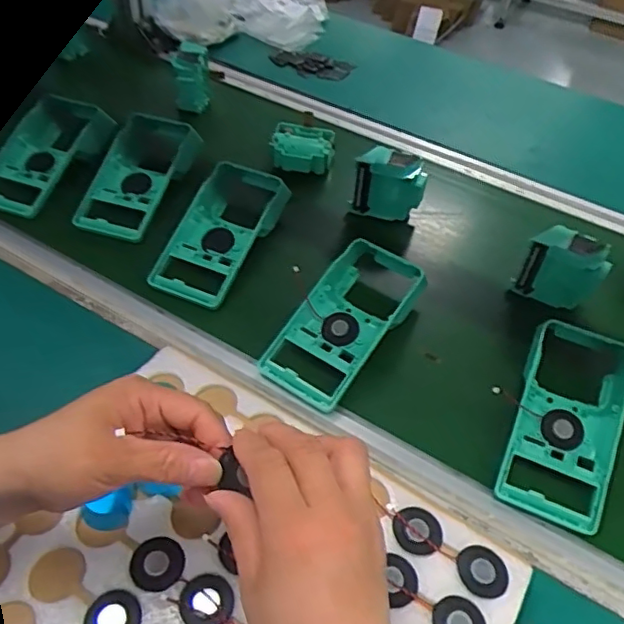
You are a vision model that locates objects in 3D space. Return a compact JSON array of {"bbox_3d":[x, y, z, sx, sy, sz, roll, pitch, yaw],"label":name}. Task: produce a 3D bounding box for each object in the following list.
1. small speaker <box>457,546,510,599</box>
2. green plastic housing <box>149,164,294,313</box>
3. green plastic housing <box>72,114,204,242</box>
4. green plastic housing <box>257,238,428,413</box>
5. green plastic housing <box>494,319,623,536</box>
[{"bbox_3d":[0.113,0.172,0.394,0.031,0.004,0.033,3,48,-3],"label":"small speaker"},{"bbox_3d":[-0.094,-0.083,0.627,0.086,0.055,0.173,18,49,10],"label":"green plastic housing"},{"bbox_3d":[-0.192,-0.162,0.685,0.084,0.055,0.202,15,50,11],"label":"green plastic housing"},{"bbox_3d":[0.037,0.002,0.565,0.091,0.050,0.193,30,52,19],"label":"green plastic housing"},{"bbox_3d":[0.217,0.084,0.506,0.087,0.036,0.185,22,50,13],"label":"green plastic housing"}]

